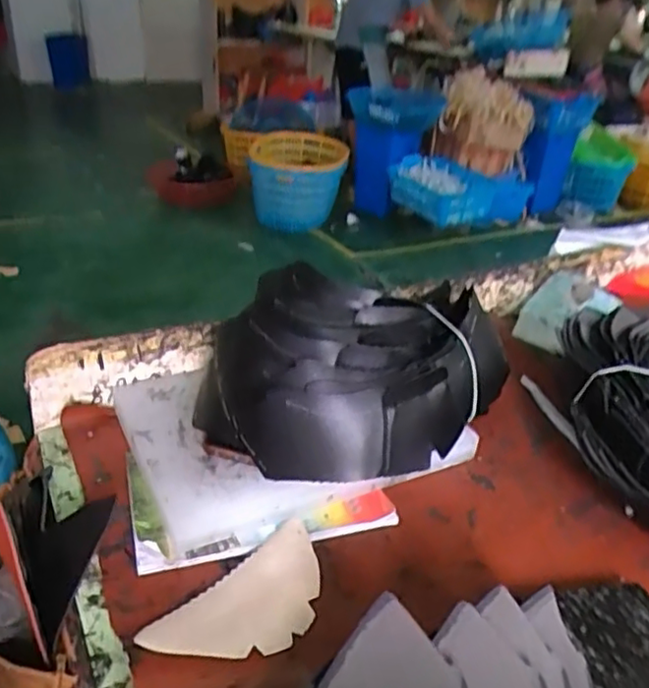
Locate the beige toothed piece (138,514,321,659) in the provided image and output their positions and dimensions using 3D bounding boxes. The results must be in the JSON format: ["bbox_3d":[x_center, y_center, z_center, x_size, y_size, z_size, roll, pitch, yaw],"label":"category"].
[{"bbox_3d":[-0.050,0.185,0.461,0.072,0.013,0.141,28,38,35],"label":"beige toothed piece"}]

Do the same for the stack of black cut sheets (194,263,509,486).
[{"bbox_3d":[0.024,0.018,0.604,0.227,0.097,0.237,21,34,27],"label":"stack of black cut sheets"}]

